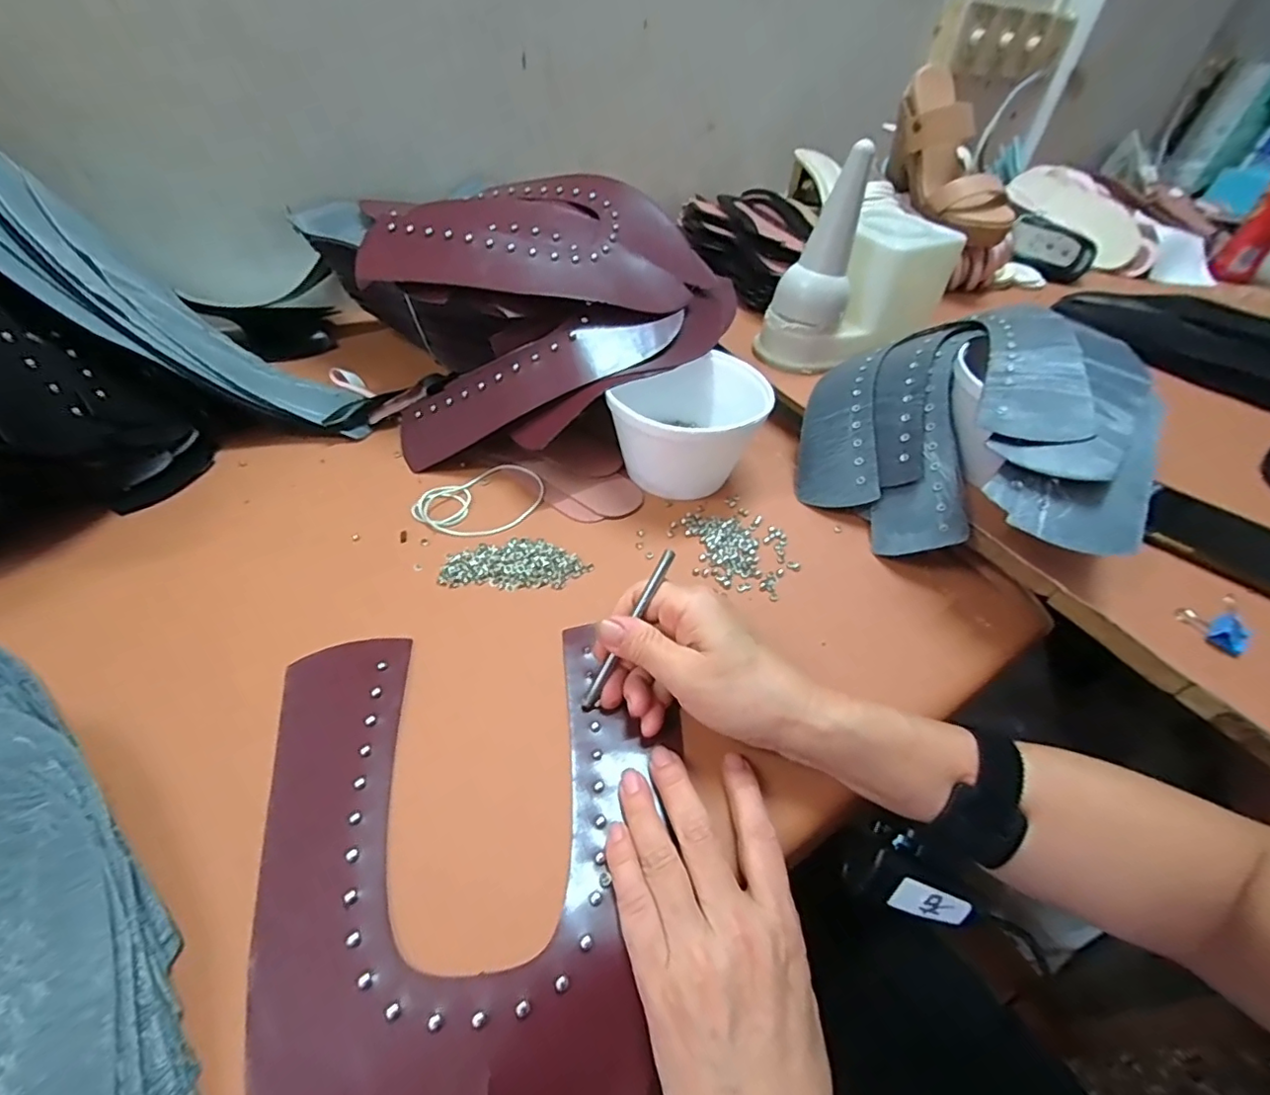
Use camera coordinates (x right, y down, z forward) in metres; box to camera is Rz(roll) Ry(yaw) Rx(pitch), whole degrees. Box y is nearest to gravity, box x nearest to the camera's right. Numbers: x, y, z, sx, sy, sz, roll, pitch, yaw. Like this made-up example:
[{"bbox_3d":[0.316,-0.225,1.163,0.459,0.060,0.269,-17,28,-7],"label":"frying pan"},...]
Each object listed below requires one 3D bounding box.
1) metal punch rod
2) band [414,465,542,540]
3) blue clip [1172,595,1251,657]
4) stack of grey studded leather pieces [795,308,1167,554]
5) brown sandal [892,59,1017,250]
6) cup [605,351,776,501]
[{"bbox_3d":[-0.004,0.047,0.315,0.007,0.102,0.005,31,7,21],"label":"metal punch rod"},{"bbox_3d":[-0.117,-0.035,0.437,0.100,0.005,0.069,-25,54,-27],"label":"band"},{"bbox_3d":[0.358,0.045,0.341,0.018,0.022,0.036,-16,49,-21],"label":"blue clip"},{"bbox_3d":[0.244,-0.090,0.437,0.210,0.135,0.236,24,48,15],"label":"stack of grey studded leather pieces"},{"bbox_3d":[0.381,-0.472,0.701,0.096,0.095,0.223,-17,82,-22],"label":"brown sandal"},{"bbox_3d":[0.042,-0.099,0.463,0.125,0.080,0.121,4,46,-4],"label":"cup"}]

